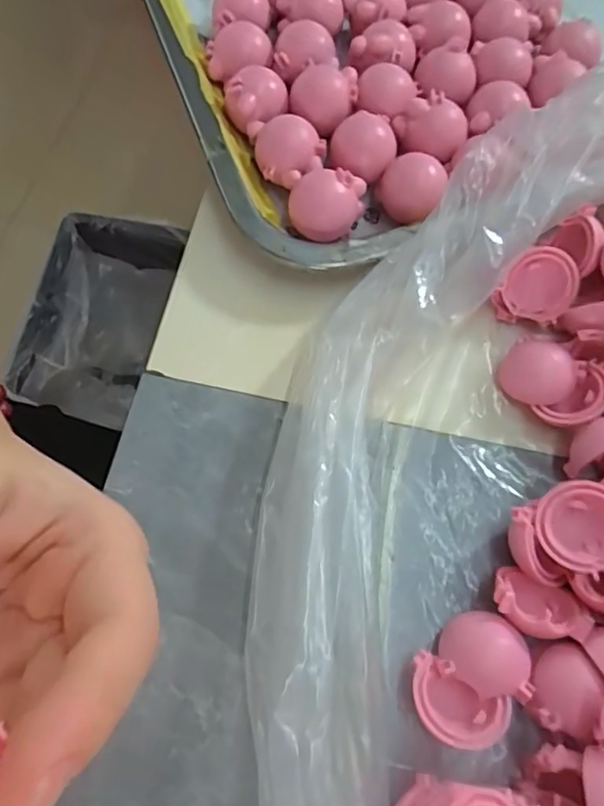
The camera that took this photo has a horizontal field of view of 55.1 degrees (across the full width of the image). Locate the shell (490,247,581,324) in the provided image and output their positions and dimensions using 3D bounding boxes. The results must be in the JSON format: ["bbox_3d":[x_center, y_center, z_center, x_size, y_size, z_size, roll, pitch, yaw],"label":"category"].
[{"bbox_3d":[0.097,-0.050,0.241,0.033,0.032,0.013,-11,32,8],"label":"shell"}]

